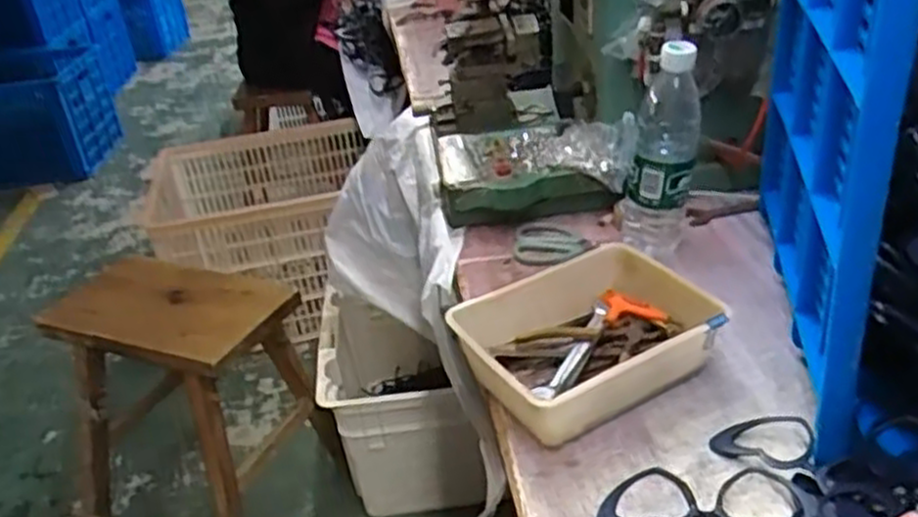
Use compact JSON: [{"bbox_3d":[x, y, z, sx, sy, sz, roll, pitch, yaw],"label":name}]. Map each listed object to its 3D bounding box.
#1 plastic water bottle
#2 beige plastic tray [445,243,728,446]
[{"bbox_3d":[0.207,-0.108,0.813,0.074,0.224,0.062,3,32,13],"label":"plastic water bottle"},{"bbox_3d":[0.120,0.069,0.687,0.223,0.066,0.154,-22,35,-25],"label":"beige plastic tray"}]

